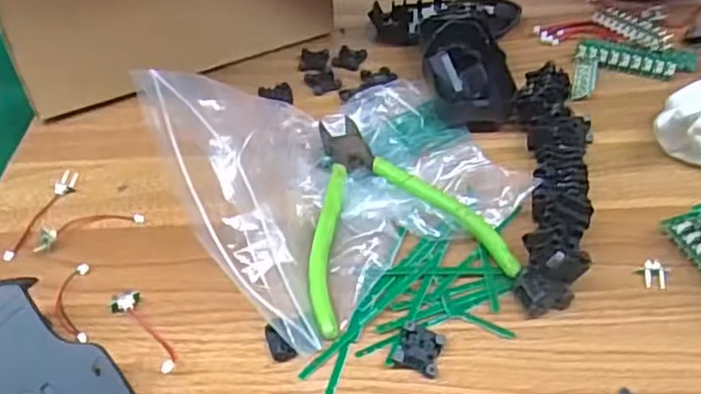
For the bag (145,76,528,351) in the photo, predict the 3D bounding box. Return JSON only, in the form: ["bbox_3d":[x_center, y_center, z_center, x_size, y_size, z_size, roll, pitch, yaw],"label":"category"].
[{"bbox_3d":[0.000,-0.020,0.367,0.175,0.054,0.171,-28,49,-23],"label":"bag"}]

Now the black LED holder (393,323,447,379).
[{"bbox_3d":[0.032,0.070,0.309,0.020,0.008,0.022,11,46,14],"label":"black LED holder"}]

